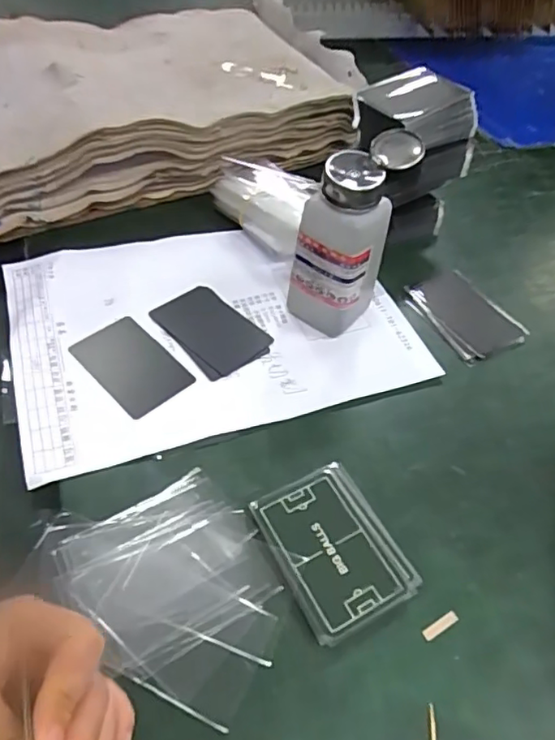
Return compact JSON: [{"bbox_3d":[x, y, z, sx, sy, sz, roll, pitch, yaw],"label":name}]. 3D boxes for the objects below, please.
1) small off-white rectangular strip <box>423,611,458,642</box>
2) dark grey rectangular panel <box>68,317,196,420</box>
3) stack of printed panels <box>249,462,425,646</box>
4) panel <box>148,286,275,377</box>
[{"bbox_3d":[0.090,0.140,0.309,0.023,0.004,0.006,-24,56,-23],"label":"small off-white rectangular strip"},{"bbox_3d":[-0.107,-0.003,0.413,0.054,0.004,0.085,-35,61,-29],"label":"dark grey rectangular panel"},{"bbox_3d":[0.033,0.102,0.330,0.067,0.008,0.091,-21,55,-21],"label":"stack of printed panels"},{"bbox_3d":[-0.051,-0.034,0.442,0.088,0.004,0.056,38,57,24],"label":"panel"}]

